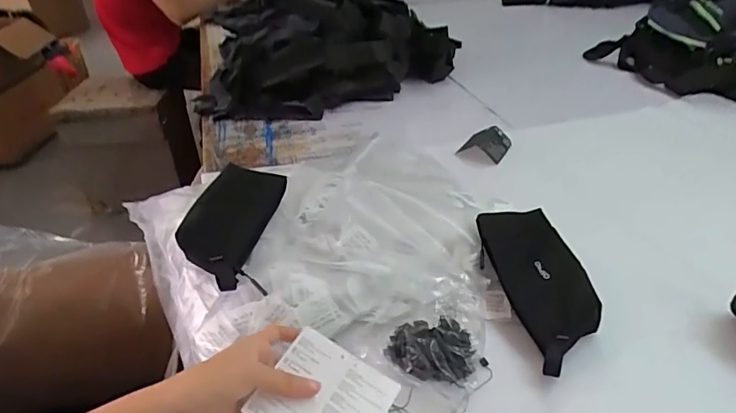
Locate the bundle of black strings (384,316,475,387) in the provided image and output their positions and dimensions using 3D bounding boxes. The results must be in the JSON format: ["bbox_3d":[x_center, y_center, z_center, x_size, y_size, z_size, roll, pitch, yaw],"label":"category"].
[{"bbox_3d":[0.066,0.141,0.517,0.092,0.037,0.076,10,37,18],"label":"bundle of black strings"}]

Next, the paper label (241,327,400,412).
[{"bbox_3d":[-0.035,0.159,0.407,0.097,0.006,0.088,28,51,14],"label":"paper label"}]

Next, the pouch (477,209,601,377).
[{"bbox_3d":[0.201,0.083,0.565,0.093,0.030,0.207,-15,48,0],"label":"pouch"}]

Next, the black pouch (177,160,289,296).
[{"bbox_3d":[-0.159,0.019,0.597,0.097,0.048,0.209,-1,34,3],"label":"black pouch"}]

